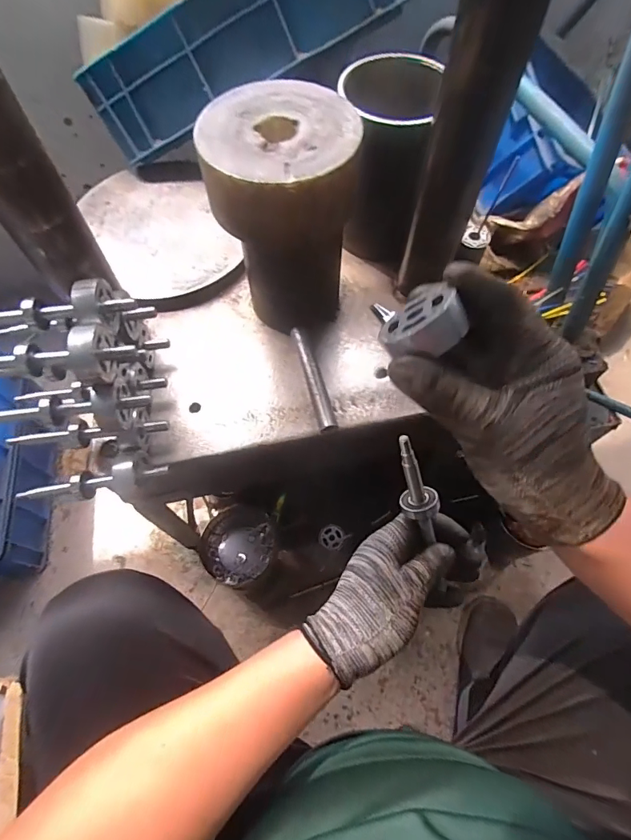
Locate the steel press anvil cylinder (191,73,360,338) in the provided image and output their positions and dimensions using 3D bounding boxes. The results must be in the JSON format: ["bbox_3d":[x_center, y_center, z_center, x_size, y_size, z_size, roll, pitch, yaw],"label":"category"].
[{"bbox_3d":[-0.032,-0.208,0.480,0.144,0.208,0.142,2,64,1],"label":"steel press anvil cylinder"}]

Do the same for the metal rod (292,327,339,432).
[{"bbox_3d":[-0.004,-0.049,0.515,0.018,0.013,0.135,-16,65,-7],"label":"metal rod"}]

